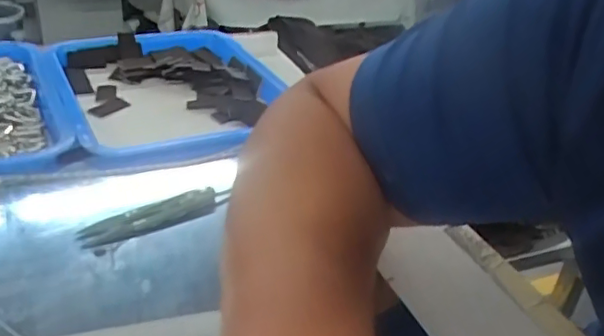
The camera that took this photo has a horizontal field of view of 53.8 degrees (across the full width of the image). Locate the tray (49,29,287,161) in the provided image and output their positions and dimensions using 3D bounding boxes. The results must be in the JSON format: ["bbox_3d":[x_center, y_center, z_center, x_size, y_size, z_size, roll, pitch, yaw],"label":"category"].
[{"bbox_3d":[-0.135,-0.077,0.644,0.227,0.049,0.284,-10,34,-25],"label":"tray"}]

